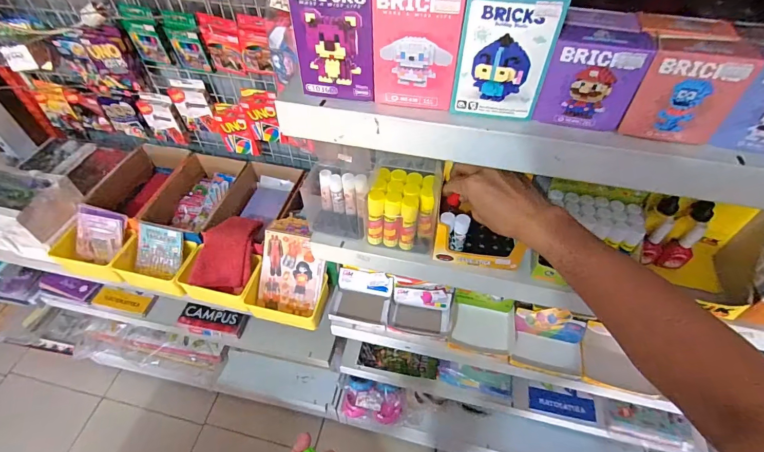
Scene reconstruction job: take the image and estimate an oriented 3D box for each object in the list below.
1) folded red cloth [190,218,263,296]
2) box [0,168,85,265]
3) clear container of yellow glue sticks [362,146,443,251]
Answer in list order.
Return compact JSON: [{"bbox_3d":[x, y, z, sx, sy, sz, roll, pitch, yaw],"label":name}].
[{"bbox_3d":[-0.336,0.057,0.827,0.113,0.019,0.157,11,84,3],"label":"folded red cloth"},{"bbox_3d":[-0.896,-0.051,0.892,0.354,0.149,0.152,10,52,8],"label":"box"},{"bbox_3d":[0.033,-0.036,0.569,0.102,0.119,0.089,10,52,7],"label":"clear container of yellow glue sticks"}]

